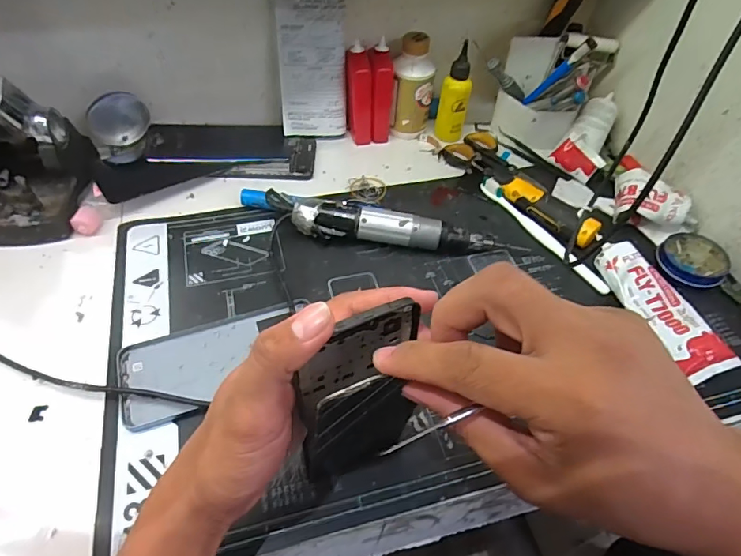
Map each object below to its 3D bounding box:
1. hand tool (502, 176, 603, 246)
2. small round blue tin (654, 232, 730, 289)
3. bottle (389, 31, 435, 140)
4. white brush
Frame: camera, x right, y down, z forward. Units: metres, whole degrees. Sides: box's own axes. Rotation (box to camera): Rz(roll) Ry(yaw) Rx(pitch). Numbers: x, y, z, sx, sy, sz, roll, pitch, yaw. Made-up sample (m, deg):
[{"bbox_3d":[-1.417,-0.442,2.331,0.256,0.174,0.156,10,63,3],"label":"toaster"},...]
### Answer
[{"bbox_3d":[0.197,-0.073,0.524,0.038,0.025,0.112,-34,60,-27],"label":"hand tool"},{"bbox_3d":[0.329,-0.021,0.486,0.074,0.016,0.062,-30,58,-25],"label":"small round blue tin"},{"bbox_3d":[0.052,-0.230,0.590,0.047,0.120,0.041,16,51,10],"label":"bottle"},{"bbox_3d":[0.181,-0.050,0.512,0.013,0.014,0.181,-24,55,-21],"label":"white brush"}]

